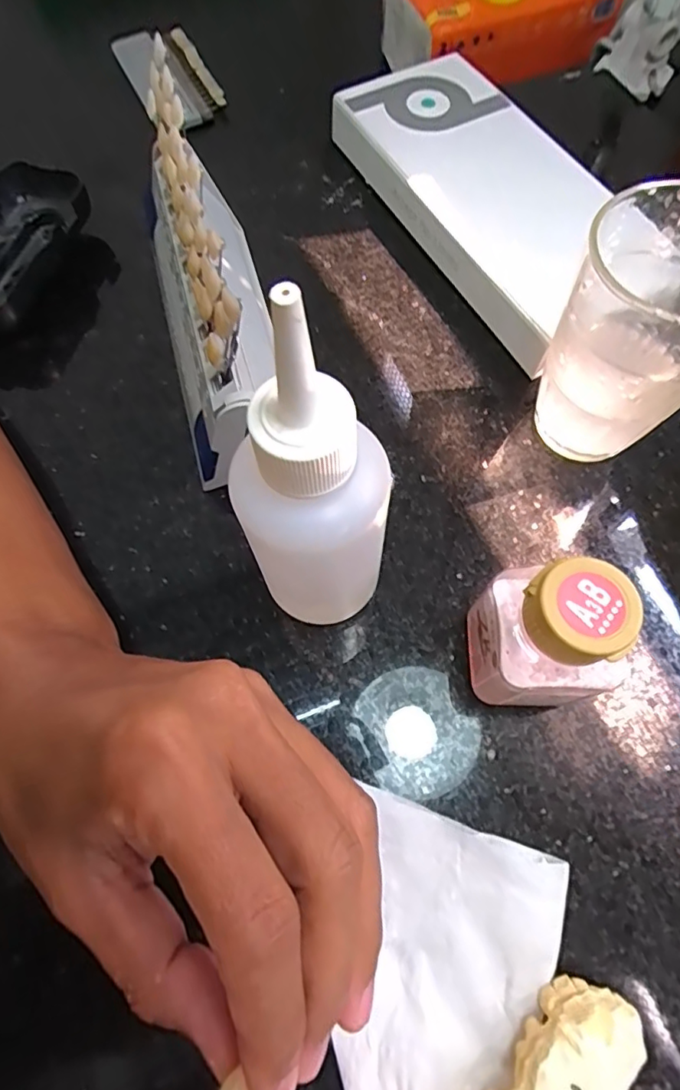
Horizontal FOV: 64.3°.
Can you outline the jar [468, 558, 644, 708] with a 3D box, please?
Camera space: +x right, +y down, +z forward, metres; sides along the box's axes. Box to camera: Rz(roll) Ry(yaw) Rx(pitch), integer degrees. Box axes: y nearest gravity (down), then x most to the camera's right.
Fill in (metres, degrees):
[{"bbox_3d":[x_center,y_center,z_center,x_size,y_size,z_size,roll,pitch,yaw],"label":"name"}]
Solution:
[{"bbox_3d":[0.071,0.031,0.185,0.039,0.075,0.039,-3,67,-3],"label":"jar"}]

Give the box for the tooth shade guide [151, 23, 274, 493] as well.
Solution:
[{"bbox_3d":[-0.060,-0.117,0.239,0.048,0.090,0.191,-13,68,-7],"label":"tooth shade guide"}]

